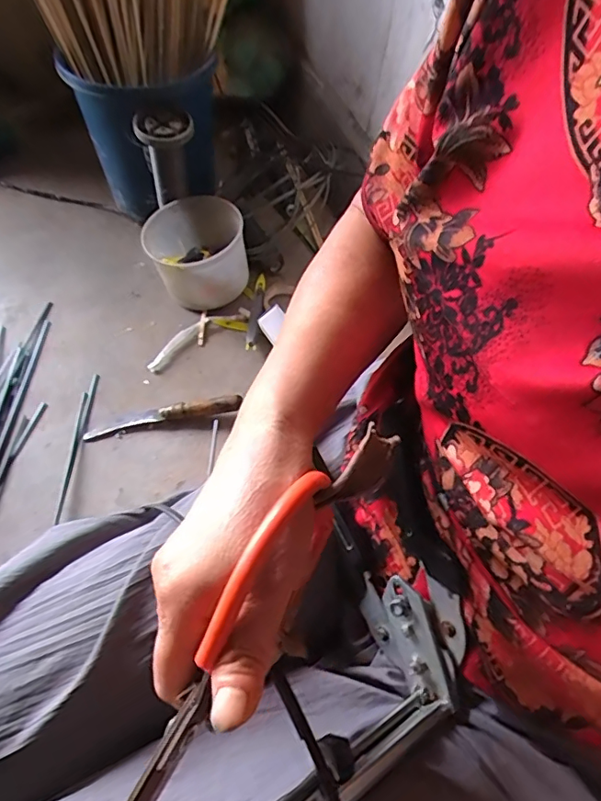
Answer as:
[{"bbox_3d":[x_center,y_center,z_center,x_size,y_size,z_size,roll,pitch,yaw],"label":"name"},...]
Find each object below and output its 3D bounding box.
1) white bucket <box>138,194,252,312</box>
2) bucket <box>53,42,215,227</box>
[{"bbox_3d":[-0.168,-0.237,0.881,0.154,0.129,0.145,2,56,-2],"label":"white bucket"},{"bbox_3d":[-0.289,-0.479,0.954,0.251,0.240,0.251,2,56,-2],"label":"bucket"}]

